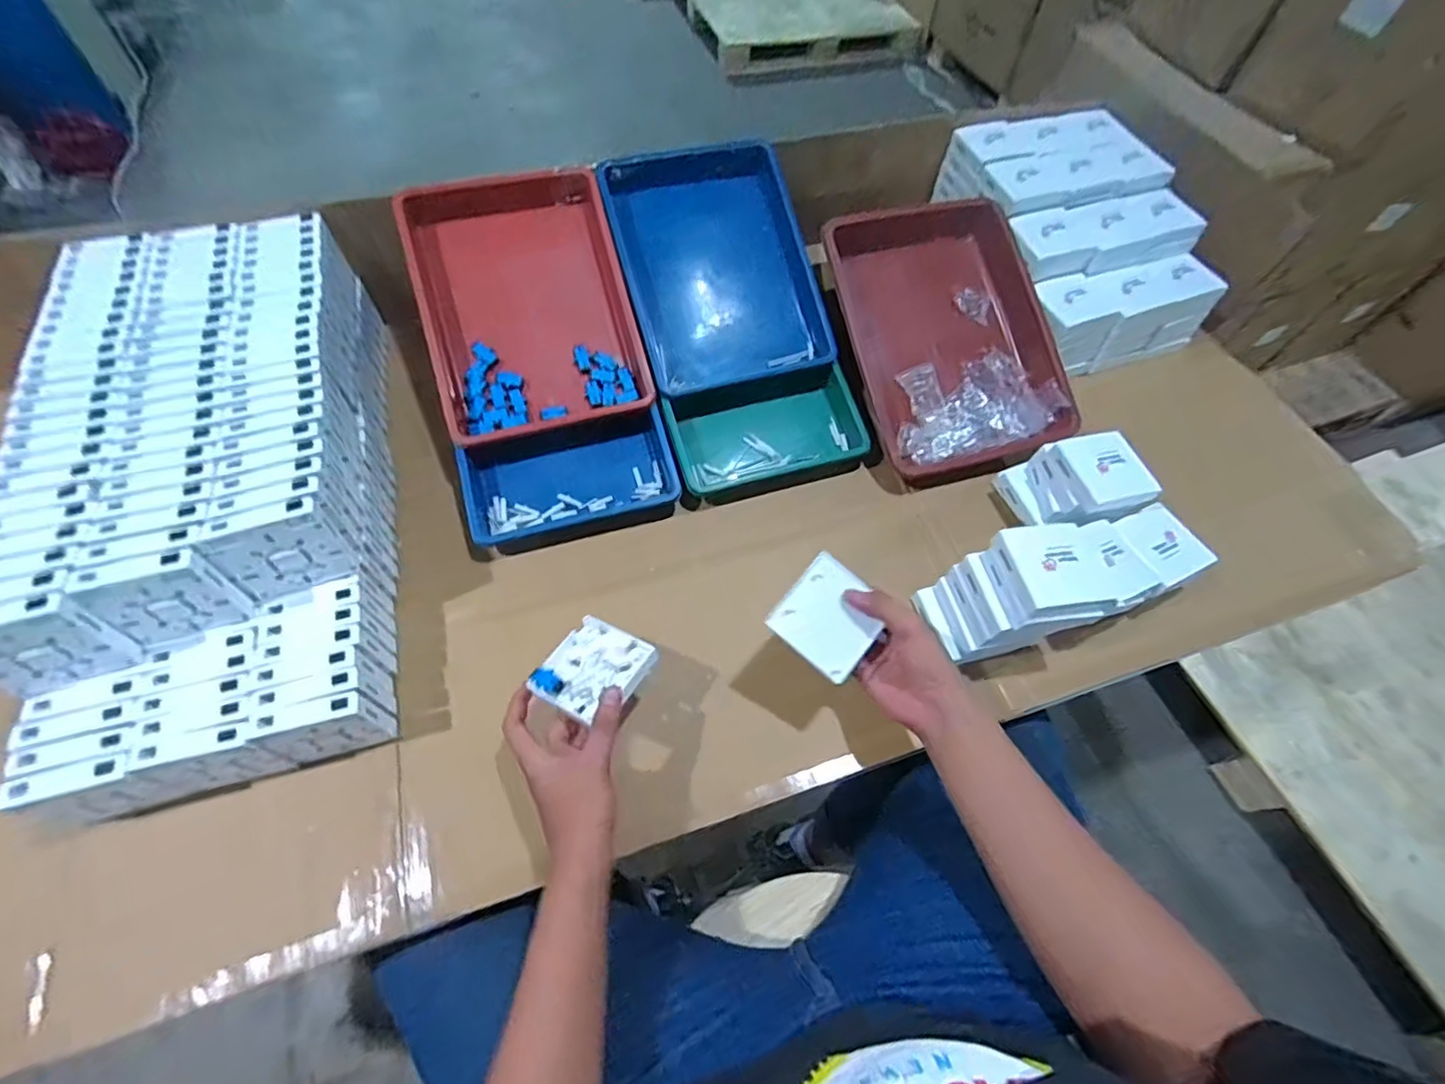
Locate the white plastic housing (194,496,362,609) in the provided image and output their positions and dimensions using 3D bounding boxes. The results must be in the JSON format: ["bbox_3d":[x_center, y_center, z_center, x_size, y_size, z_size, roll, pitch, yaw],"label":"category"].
[{"bbox_3d":[-0.392,0.011,0.543,0.090,0.092,0.016,-21,48,-16],"label":"white plastic housing"}]

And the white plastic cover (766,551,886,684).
[{"bbox_3d":[0.098,0.069,0.552,0.087,0.009,0.087,41,82,3],"label":"white plastic cover"}]

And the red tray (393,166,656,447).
[{"bbox_3d":[-0.240,-0.289,0.752,0.237,0.066,0.304,-15,91,-11],"label":"red tray"}]

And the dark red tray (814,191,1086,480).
[{"bbox_3d":[0.292,-0.275,0.796,0.262,0.069,0.370,-16,86,-2],"label":"dark red tray"}]

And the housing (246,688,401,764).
[{"bbox_3d":[-0.355,0.168,0.548,0.091,0.080,0.030,-13,61,-10],"label":"housing"}]

